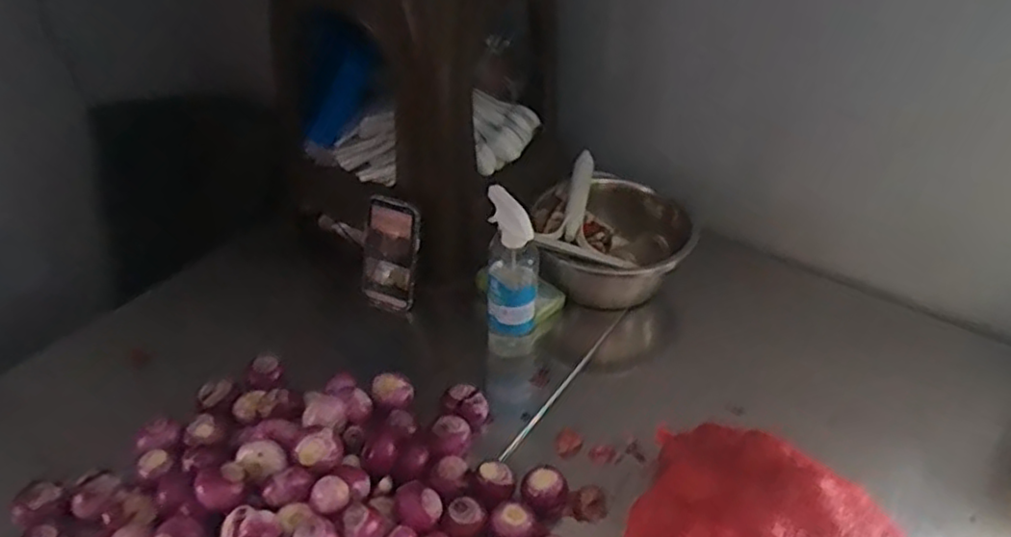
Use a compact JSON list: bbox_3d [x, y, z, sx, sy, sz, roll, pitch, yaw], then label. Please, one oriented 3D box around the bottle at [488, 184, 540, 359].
[{"bbox_3d":[0.009,0.014,0.894,0.070,0.234,0.065,4,39,2],"label":"bottle"}]

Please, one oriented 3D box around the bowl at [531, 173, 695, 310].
[{"bbox_3d":[0.155,-0.047,1.041,0.210,0.134,0.210,1,39,-1],"label":"bowl"}]

